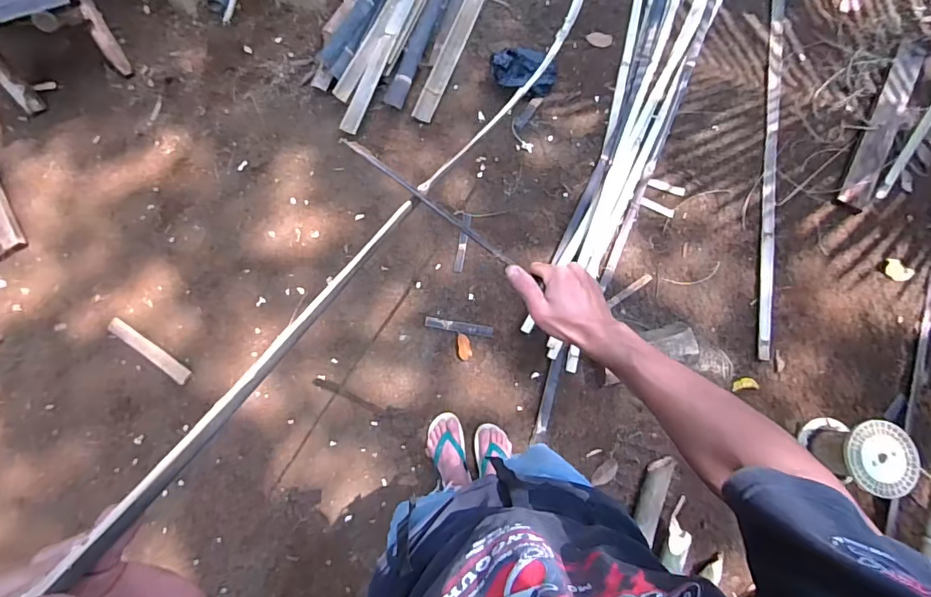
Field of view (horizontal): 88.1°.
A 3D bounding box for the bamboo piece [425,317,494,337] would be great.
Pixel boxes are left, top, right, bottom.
[{"bbox_3d":[-0.020,0.092,1.541,0.218,0.015,0.035,10,78,-1],"label":"bamboo piece"}]

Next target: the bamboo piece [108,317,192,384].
[{"bbox_3d":[-1.020,0.168,1.554,0.321,0.014,0.050,34,79,4],"label":"bamboo piece"}]

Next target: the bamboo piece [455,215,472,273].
[{"bbox_3d":[-0.008,-0.187,1.604,0.029,0.021,0.202,9,78,2],"label":"bamboo piece"}]

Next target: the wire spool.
[{"bbox_3d":[1.112,0.438,1.357,0.182,0.214,0.190,0,78,0],"label":"wire spool"}]

